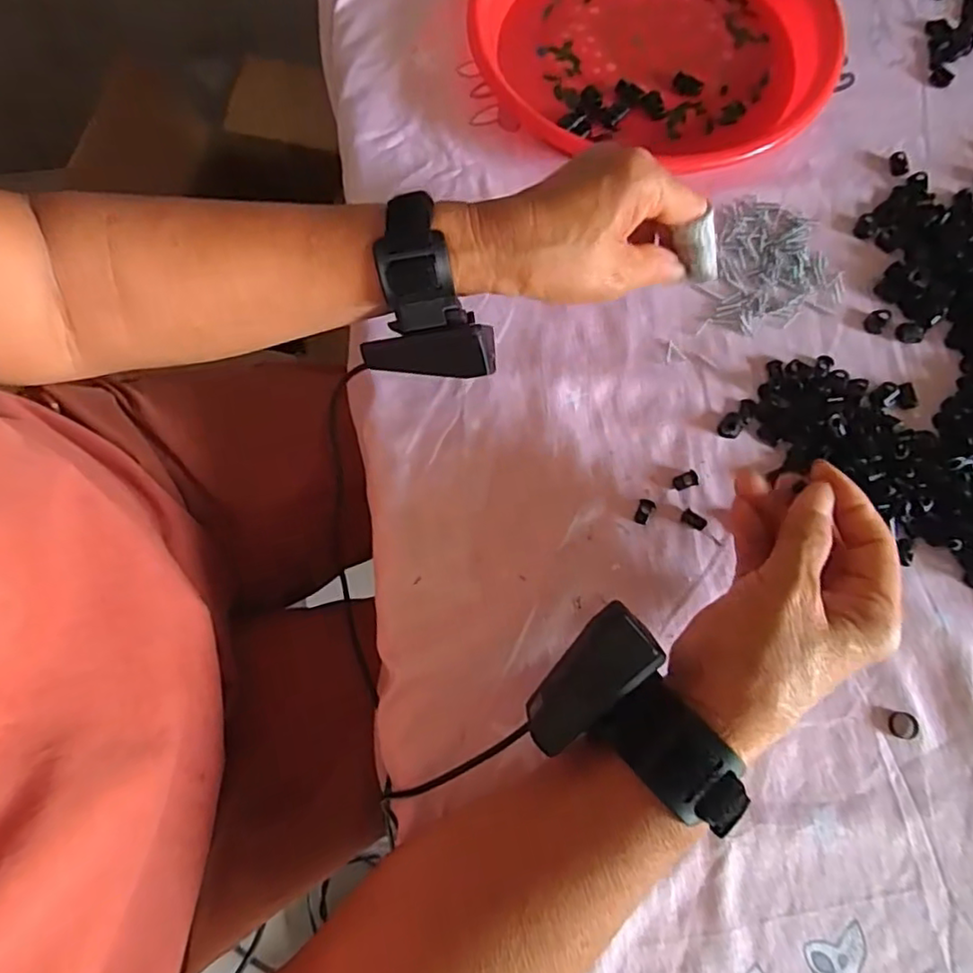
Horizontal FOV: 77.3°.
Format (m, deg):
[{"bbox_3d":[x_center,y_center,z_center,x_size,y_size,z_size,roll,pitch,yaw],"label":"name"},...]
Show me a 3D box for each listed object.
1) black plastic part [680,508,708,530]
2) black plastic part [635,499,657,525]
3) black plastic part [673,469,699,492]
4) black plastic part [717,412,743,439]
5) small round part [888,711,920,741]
[{"bbox_3d":[0.120,0.019,0.350,0.014,0.004,0.009,34,77,10],"label":"black plastic part"},{"bbox_3d":[0.092,0.015,0.351,0.009,0.004,0.015,18,75,6],"label":"black plastic part"},{"bbox_3d":[0.117,-0.003,0.356,0.015,0.004,0.009,-20,75,-5],"label":"black plastic part"},{"bbox_3d":[0.146,-0.036,0.363,0.013,0.005,0.016,37,77,10],"label":"black plastic part"},{"bbox_3d":[0.220,0.126,0.320,0.013,0.004,0.014,0,74,0],"label":"small round part"}]

